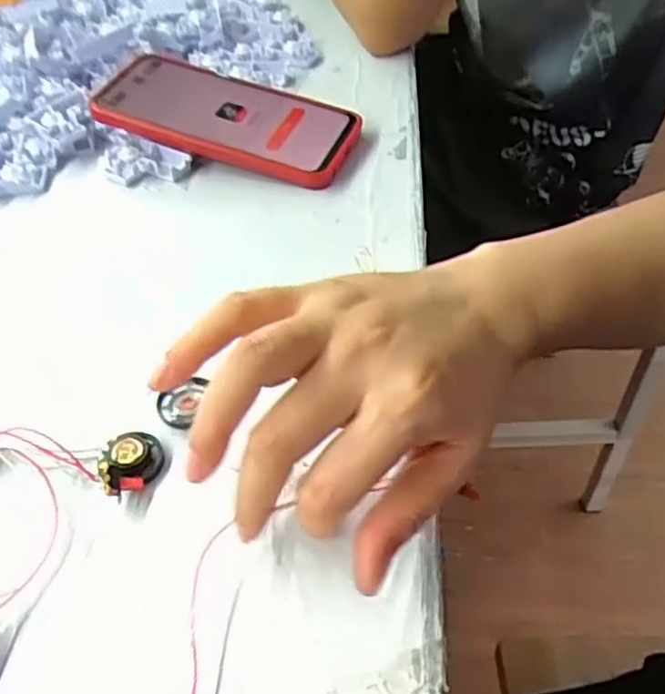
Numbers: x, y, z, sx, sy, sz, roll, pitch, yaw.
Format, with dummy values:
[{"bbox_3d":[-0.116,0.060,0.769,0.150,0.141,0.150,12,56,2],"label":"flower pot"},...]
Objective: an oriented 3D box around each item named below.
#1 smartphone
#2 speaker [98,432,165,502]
[{"bbox_3d":[-0.067,-0.148,0.445,0.163,0.015,0.074,19,53,6],"label":"smartphone"},{"bbox_3d":[-0.081,0.045,0.278,0.025,0.012,0.028,-21,48,-16],"label":"speaker"}]

